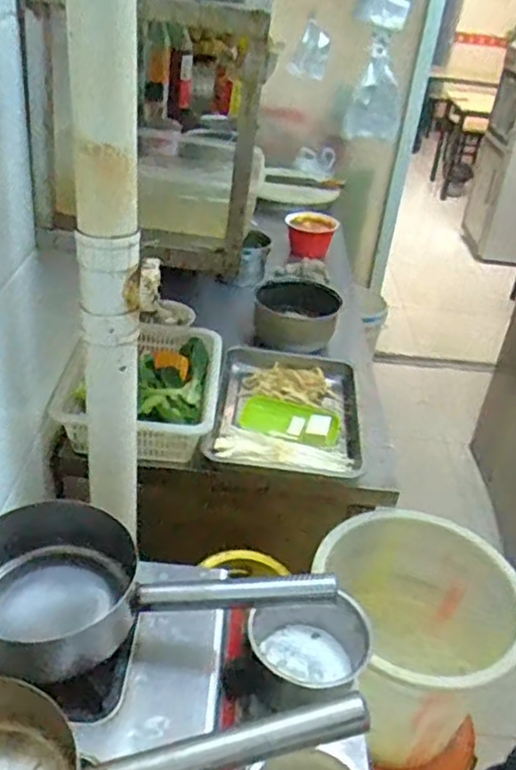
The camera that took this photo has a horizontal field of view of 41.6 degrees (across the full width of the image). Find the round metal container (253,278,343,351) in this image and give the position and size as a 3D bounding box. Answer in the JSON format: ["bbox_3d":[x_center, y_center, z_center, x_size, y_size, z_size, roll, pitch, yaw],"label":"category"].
[{"bbox_3d":[0.090,-0.161,1.581,0.192,0.107,0.203,6,33,0],"label":"round metal container"}]

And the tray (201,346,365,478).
[{"bbox_3d":[0.059,0.054,1.353,0.293,0.046,0.393,8,33,3],"label":"tray"}]

